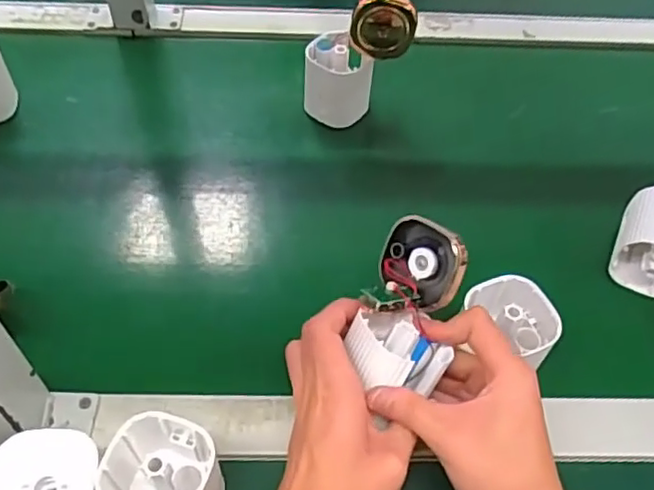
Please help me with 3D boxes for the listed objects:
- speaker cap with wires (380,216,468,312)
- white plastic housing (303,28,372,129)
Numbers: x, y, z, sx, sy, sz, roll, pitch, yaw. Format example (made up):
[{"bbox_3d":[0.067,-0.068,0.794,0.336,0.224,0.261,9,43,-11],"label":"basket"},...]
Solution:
[{"bbox_3d":[0.058,0.011,0.391,0.054,0.049,0.022,29,15,23],"label":"speaker cap with wires"},{"bbox_3d":[0.008,-0.149,0.571,0.052,0.066,0.050,1,53,-1],"label":"white plastic housing"}]

